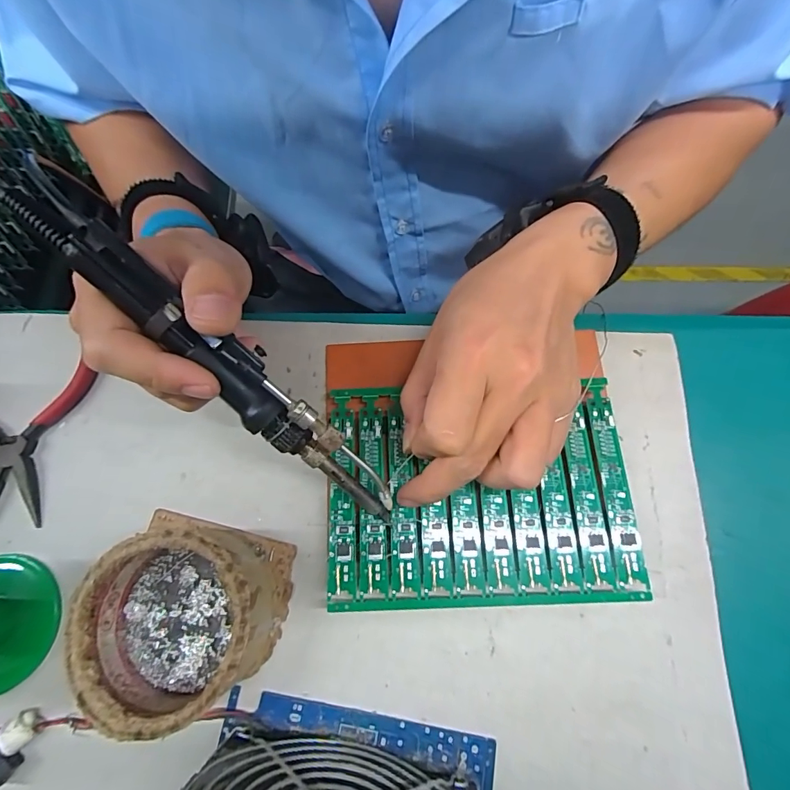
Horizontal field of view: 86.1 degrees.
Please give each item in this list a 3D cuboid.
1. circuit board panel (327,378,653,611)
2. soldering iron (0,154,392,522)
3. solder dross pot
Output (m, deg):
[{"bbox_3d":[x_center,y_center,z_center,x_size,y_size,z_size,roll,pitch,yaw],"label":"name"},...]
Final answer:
[{"bbox_3d":[0.045,0.052,0.236,0.164,0.008,0.118,-2,73,0],"label":"circuit board panel"},{"bbox_3d":[-0.073,-0.009,0.190,0.210,0.025,0.023,45,77,-17],"label":"soldering iron"},{"bbox_3d":[-0.106,0.110,0.211,0.087,0.046,0.085,0,73,0],"label":"solder dross pot"}]

